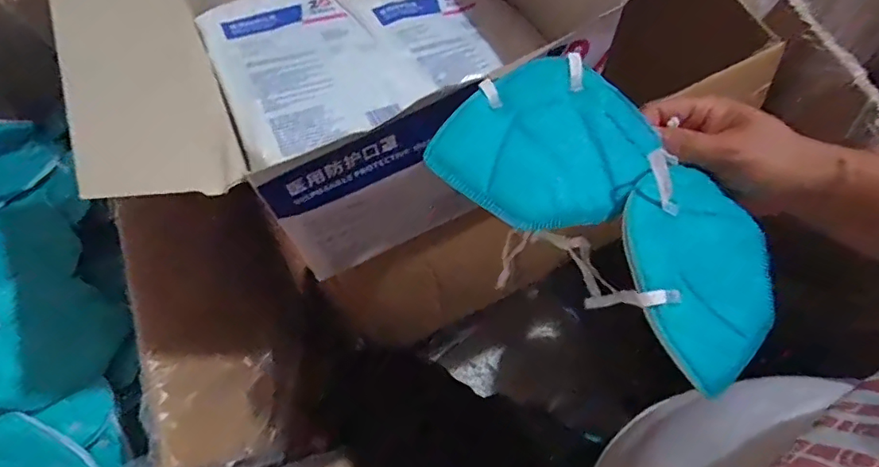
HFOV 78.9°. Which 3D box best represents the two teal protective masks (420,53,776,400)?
[{"bbox_3d":[0.105,-0.018,0.303,0.211,0.038,0.111,40,72,5],"label":"two teal protective masks"}]

